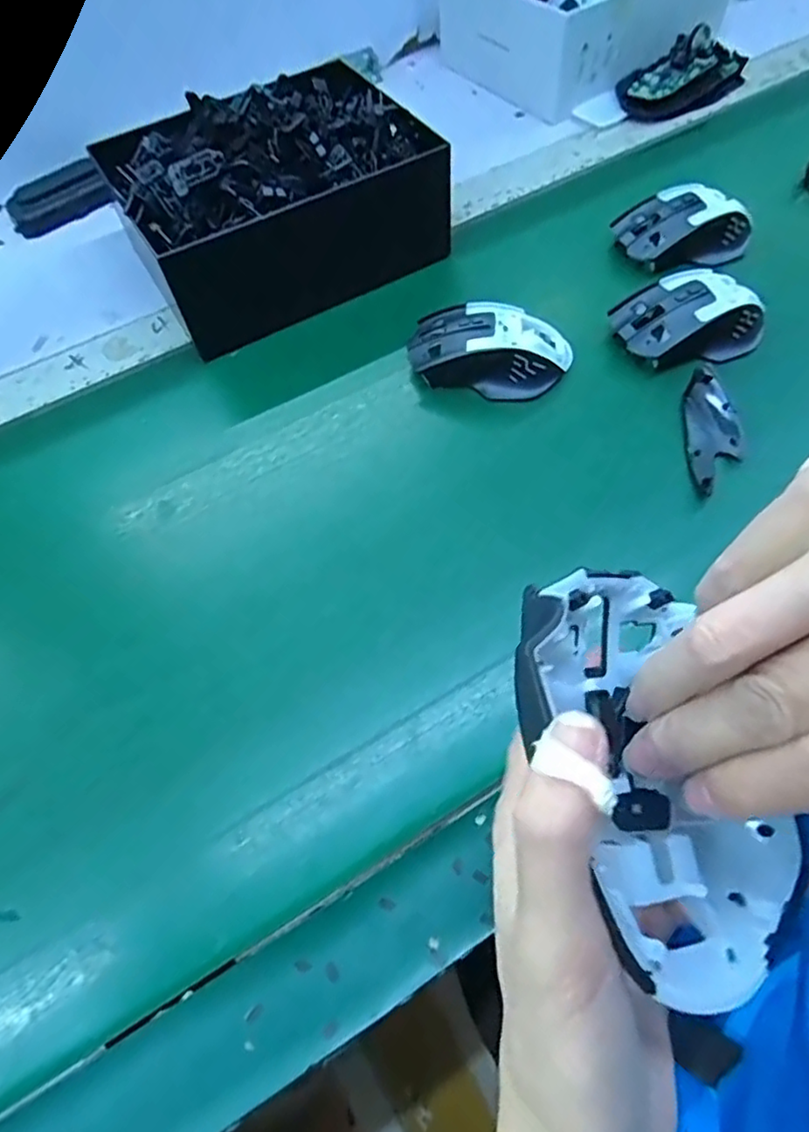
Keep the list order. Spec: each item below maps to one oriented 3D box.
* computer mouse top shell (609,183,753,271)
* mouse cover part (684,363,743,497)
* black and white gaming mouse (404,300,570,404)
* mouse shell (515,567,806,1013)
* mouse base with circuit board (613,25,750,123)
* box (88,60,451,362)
[{"bbox_3d":[0.225,-0.273,0.490,0.107,0.037,0.061,-10,61,-3],"label":"computer mouse top shell"},{"bbox_3d":[0.204,-0.089,0.401,0.031,0.022,0.092,4,61,5],"label":"mouse cover part"},{"bbox_3d":[0.061,-0.155,0.437,0.112,0.039,0.062,6,61,6],"label":"black and white gaming mouse"},{"bbox_3d":[0.070,0.057,0.179,0.067,0.044,0.113,-16,70,-6],"label":"mouse shell"},{"bbox_3d":[0.281,-0.493,0.608,0.149,0.039,0.074,-31,61,-8],"label":"mouse base with circuit board"},{"bbox_3d":[-0.101,-0.294,0.484,0.225,0.109,0.153,-29,64,-13],"label":"box"}]

